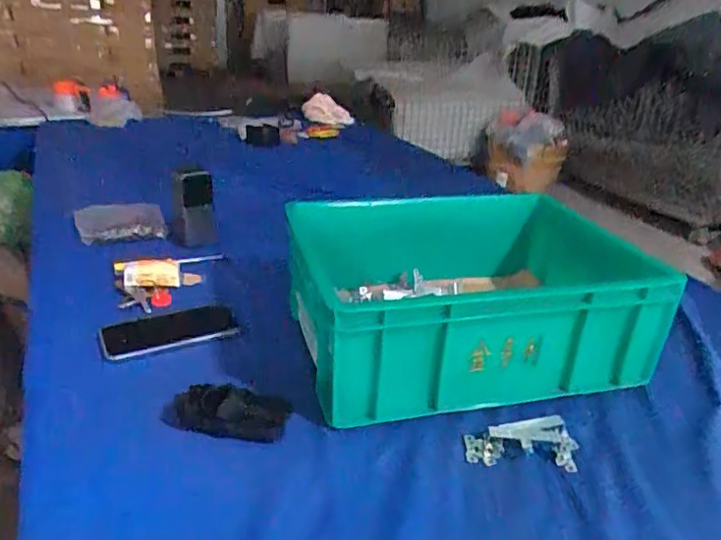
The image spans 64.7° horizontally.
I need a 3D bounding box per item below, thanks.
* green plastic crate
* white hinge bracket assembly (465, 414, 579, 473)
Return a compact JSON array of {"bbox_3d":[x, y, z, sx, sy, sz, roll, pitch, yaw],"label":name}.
[{"bbox_3d":[0.137,0.023,0.738,0.397,0.153,0.323,-4,27,-13],"label":"green plastic crate"},{"bbox_3d":[0.163,0.171,0.563,0.110,0.027,0.047,-2,25,-12],"label":"white hinge bracket assembly"}]

